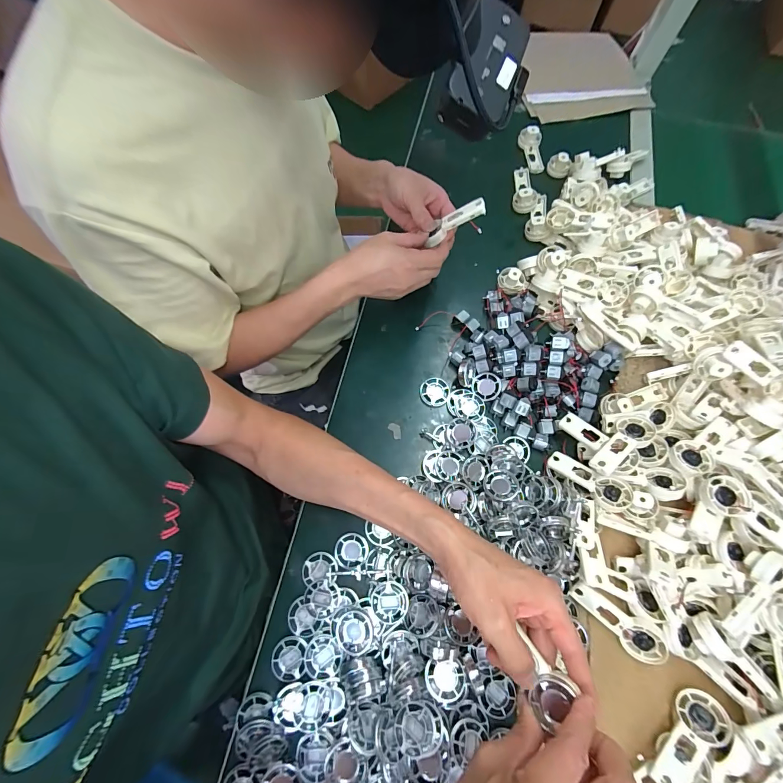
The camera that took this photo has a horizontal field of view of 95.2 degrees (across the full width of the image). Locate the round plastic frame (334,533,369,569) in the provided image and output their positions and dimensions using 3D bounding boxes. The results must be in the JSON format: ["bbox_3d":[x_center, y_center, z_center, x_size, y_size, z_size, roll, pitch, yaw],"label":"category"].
[{"bbox_3d":[-0.047,0.188,0.420,0.038,0.005,0.037,-3,69,-3],"label":"round plastic frame"}]

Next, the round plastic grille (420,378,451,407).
[{"bbox_3d":[0.060,0.001,0.495,0.040,0.011,0.040,1,69,-1],"label":"round plastic grille"}]

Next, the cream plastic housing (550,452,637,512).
[{"bbox_3d":[0.233,0.104,0.422,0.092,0.013,0.040,32,72,29],"label":"cream plastic housing"}]

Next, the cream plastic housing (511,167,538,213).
[{"bbox_3d":[0.234,-0.354,0.631,0.039,0.044,0.099,6,69,1],"label":"cream plastic housing"}]

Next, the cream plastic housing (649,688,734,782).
[{"bbox_3d":[0.276,0.327,0.334,0.095,0.018,0.038,-30,37,-20],"label":"cream plastic housing"}]

